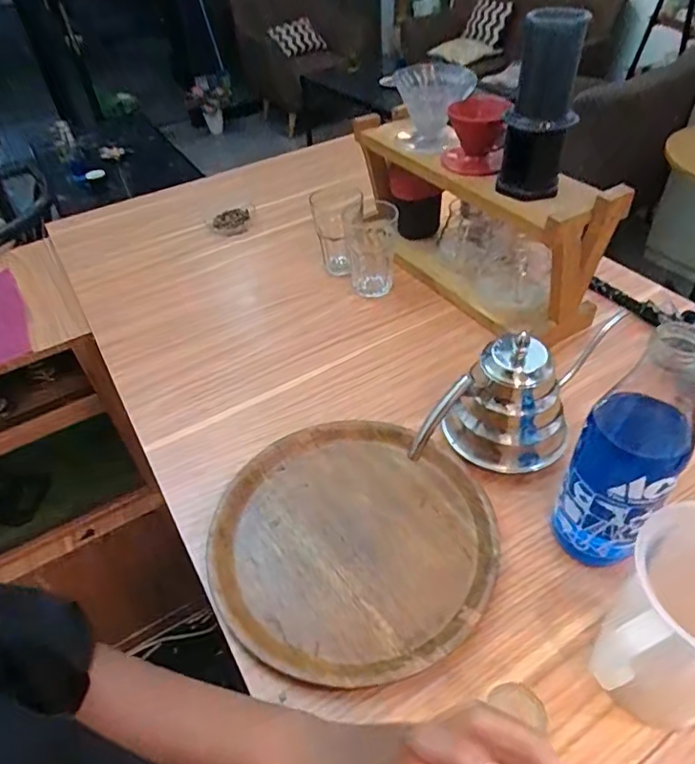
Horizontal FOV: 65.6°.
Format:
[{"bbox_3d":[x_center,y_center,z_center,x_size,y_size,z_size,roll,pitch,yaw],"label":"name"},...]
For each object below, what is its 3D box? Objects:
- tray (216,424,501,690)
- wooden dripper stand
[{"bbox_3d":[0.005,0.160,0.573,0.283,0.022,0.286,-3,43,3],"label":"tray"},{"bbox_3d":[0.180,-0.248,0.823,0.143,0.222,0.434,-29,48,-24],"label":"wooden dripper stand"}]

